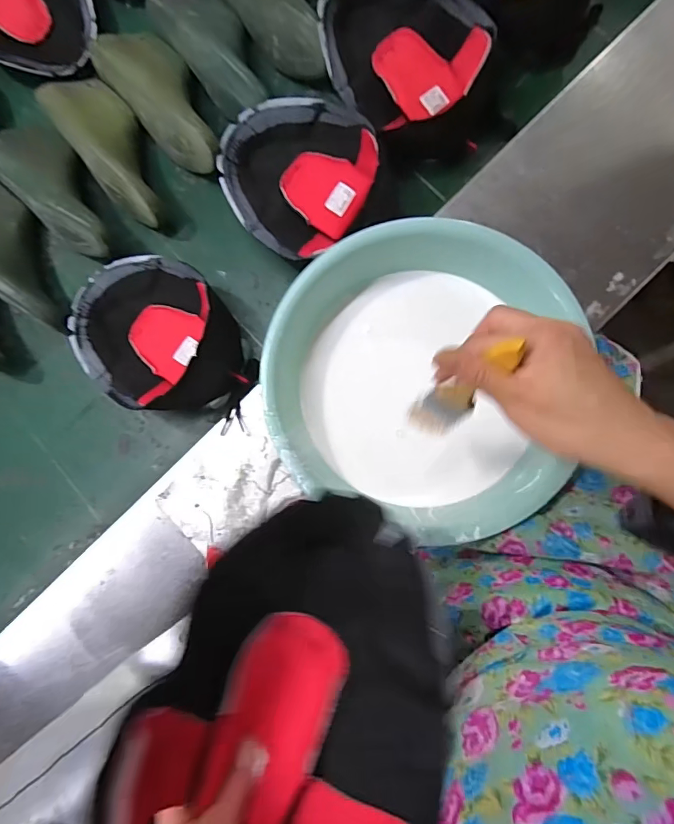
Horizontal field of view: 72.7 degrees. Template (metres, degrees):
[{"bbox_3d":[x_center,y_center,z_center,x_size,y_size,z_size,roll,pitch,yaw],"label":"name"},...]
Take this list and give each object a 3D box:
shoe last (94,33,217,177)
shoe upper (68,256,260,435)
[{"bbox_3d":[-0.231,-0.414,0.591,0.102,0.071,0.235,-34,83,1],"label":"shoe last"},{"bbox_3d":[-0.224,-0.096,0.559,0.254,0.077,0.172,21,86,5],"label":"shoe upper"}]

